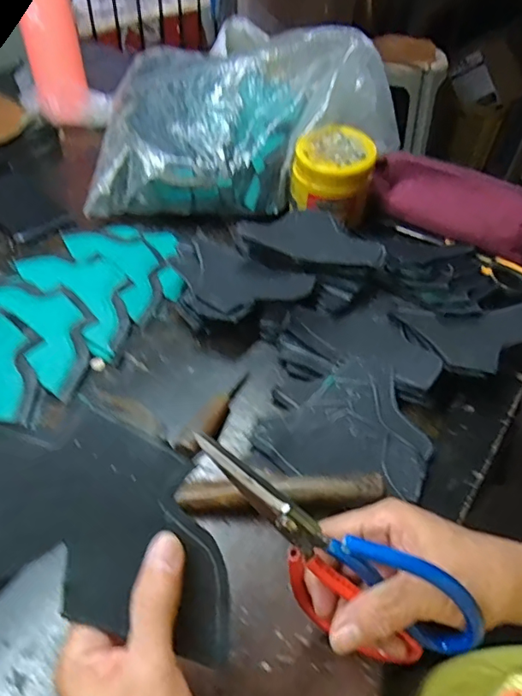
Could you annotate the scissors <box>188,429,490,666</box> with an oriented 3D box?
[{"bbox_3d":[0.032,0.114,0.285,0.184,0.097,0.025,42,53,-7],"label":"scissors"}]

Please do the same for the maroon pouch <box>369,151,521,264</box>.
[{"bbox_3d":[0.241,-0.177,0.639,0.219,0.081,0.043,33,19,24],"label":"maroon pouch"}]

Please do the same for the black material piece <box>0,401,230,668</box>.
[{"bbox_3d":[-0.087,0.079,0.259,0.174,0.006,0.089,28,72,-6],"label":"black material piece"}]

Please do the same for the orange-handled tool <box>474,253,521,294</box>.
[{"bbox_3d":[0.297,-0.084,0.613,0.089,0.015,0.045,17,50,12],"label":"orange-handled tool"}]

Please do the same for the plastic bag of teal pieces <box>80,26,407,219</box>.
[{"bbox_3d":[-0.016,-0.282,0.671,0.393,0.159,0.183,-5,49,-7],"label":"plastic bag of teal pieces"}]

